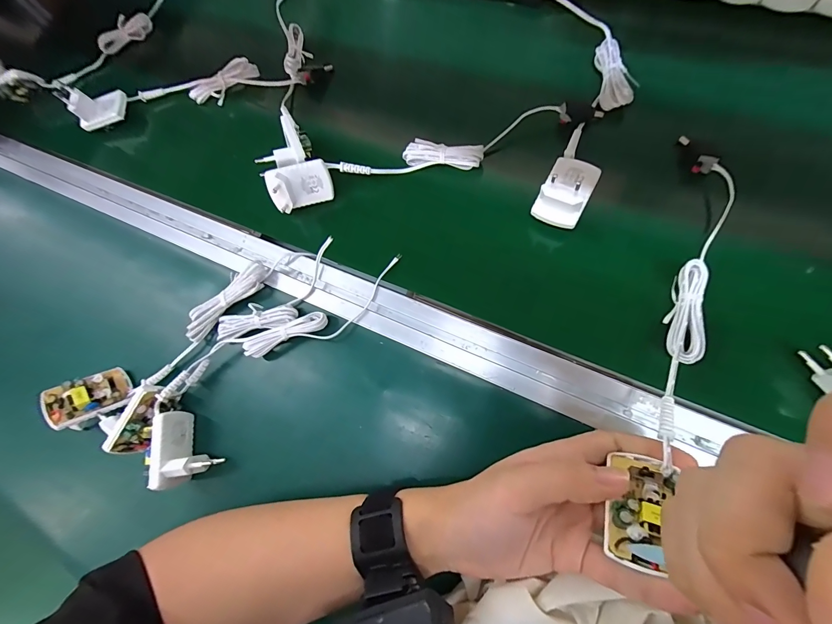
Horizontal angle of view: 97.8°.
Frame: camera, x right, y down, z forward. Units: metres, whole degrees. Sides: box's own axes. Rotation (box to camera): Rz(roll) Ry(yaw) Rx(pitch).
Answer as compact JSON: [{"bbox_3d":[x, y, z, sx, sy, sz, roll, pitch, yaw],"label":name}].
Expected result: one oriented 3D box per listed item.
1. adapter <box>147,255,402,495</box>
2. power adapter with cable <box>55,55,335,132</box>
[{"bbox_3d":[-0.131,0.034,0.329,0.077,0.035,0.267,42,77,14],"label":"adapter"},{"bbox_3d":[-0.261,-0.272,0.437,0.317,0.041,0.049,-3,71,1],"label":"power adapter with cable"}]

